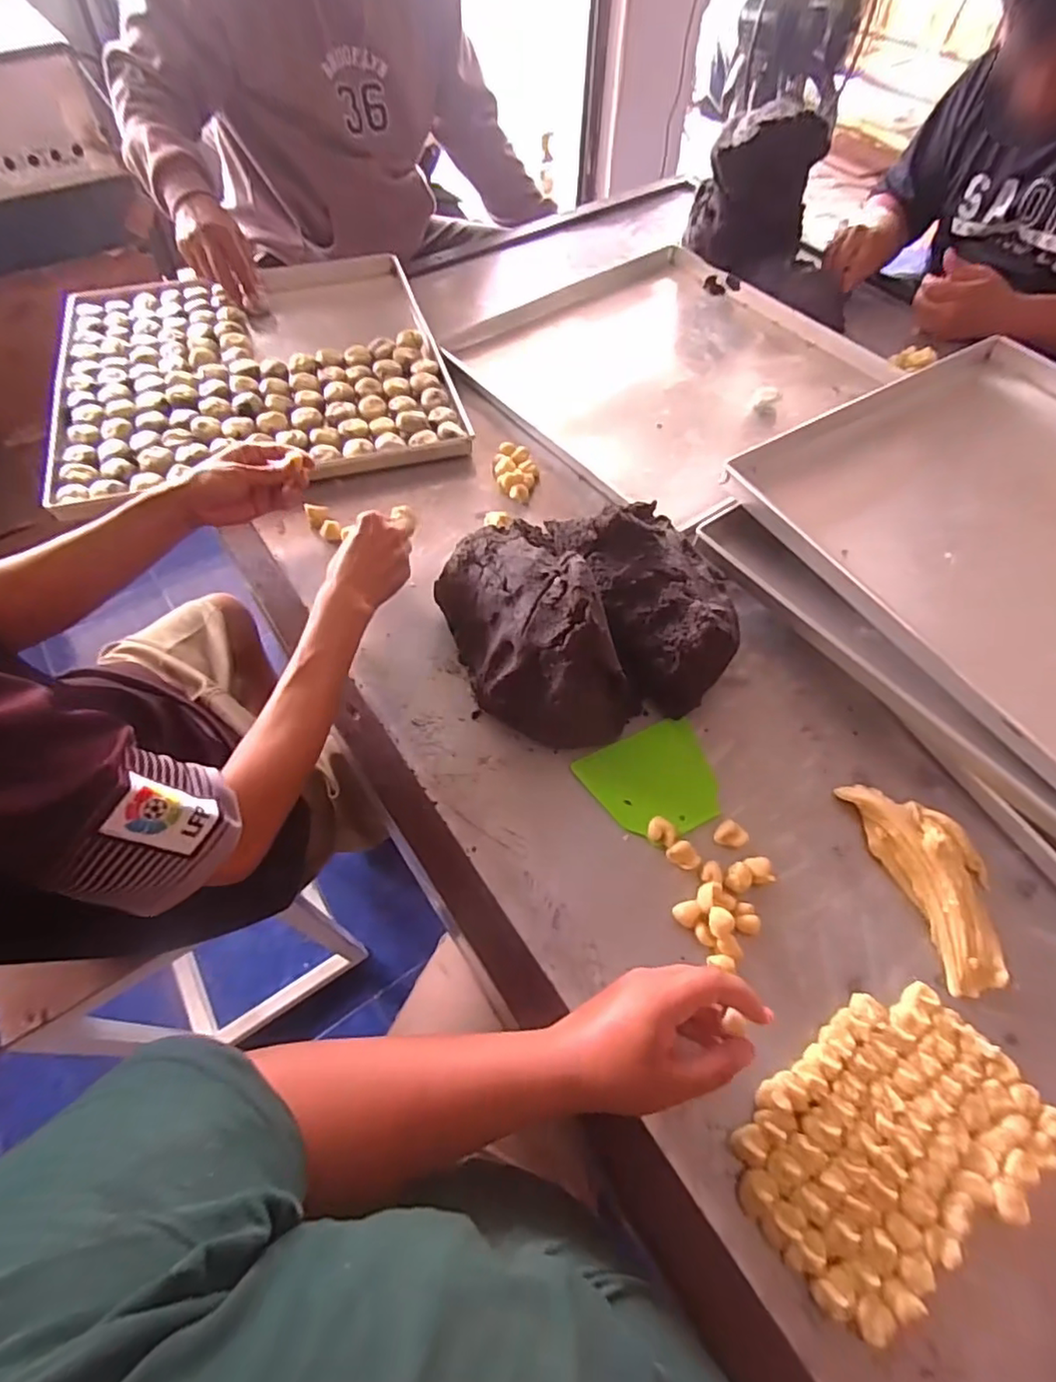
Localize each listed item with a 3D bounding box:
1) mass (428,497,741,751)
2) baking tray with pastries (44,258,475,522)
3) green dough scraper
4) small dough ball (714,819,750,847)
[{"bbox_3d":[0.065,-0.078,0.584,0.256,0.126,0.217,-19,61,-12],"label":"mass"},{"bbox_3d":[-0.389,-0.473,0.864,0.499,0.042,0.551,-16,60,-10],"label":"baking tray with pastries"},{"bbox_3d":[0.118,0.084,0.559,0.118,0.005,0.104,-23,55,-11],"label":"green dough scraper"},{"bbox_3d":[0.179,0.127,0.529,0.026,0.012,0.020,32,63,17],"label":"small dough ball"}]

